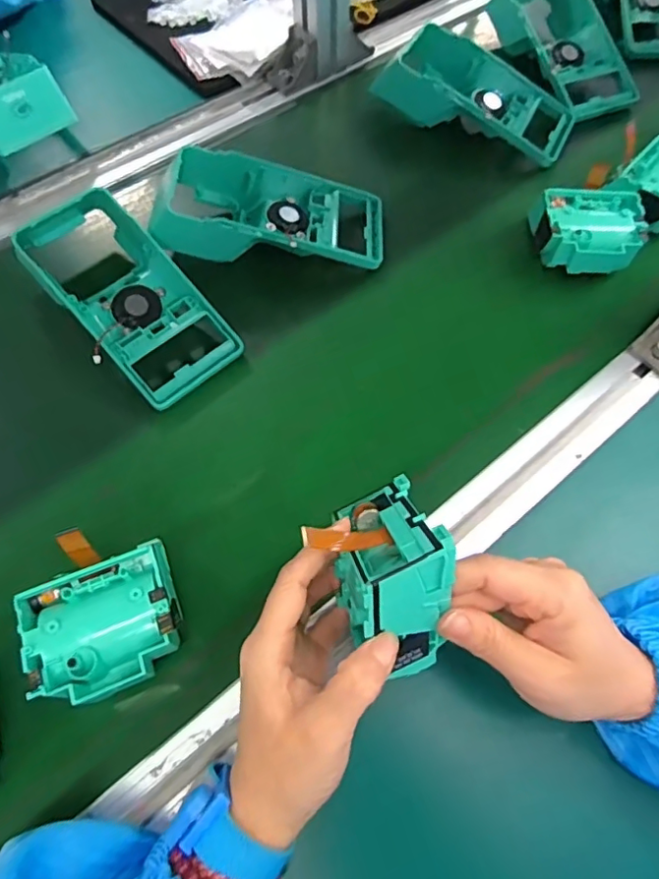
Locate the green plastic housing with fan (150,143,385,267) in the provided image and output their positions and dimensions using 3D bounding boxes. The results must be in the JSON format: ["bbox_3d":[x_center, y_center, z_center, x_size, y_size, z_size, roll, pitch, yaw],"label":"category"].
[{"bbox_3d":[-0.048,-0.187,0.443,0.184,0.049,0.097,2,64,1],"label":"green plastic housing with fan"}]

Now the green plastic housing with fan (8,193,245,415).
[{"bbox_3d":[-0.157,-0.109,0.409,0.092,0.056,0.191,-39,71,-17],"label":"green plastic housing with fan"}]

